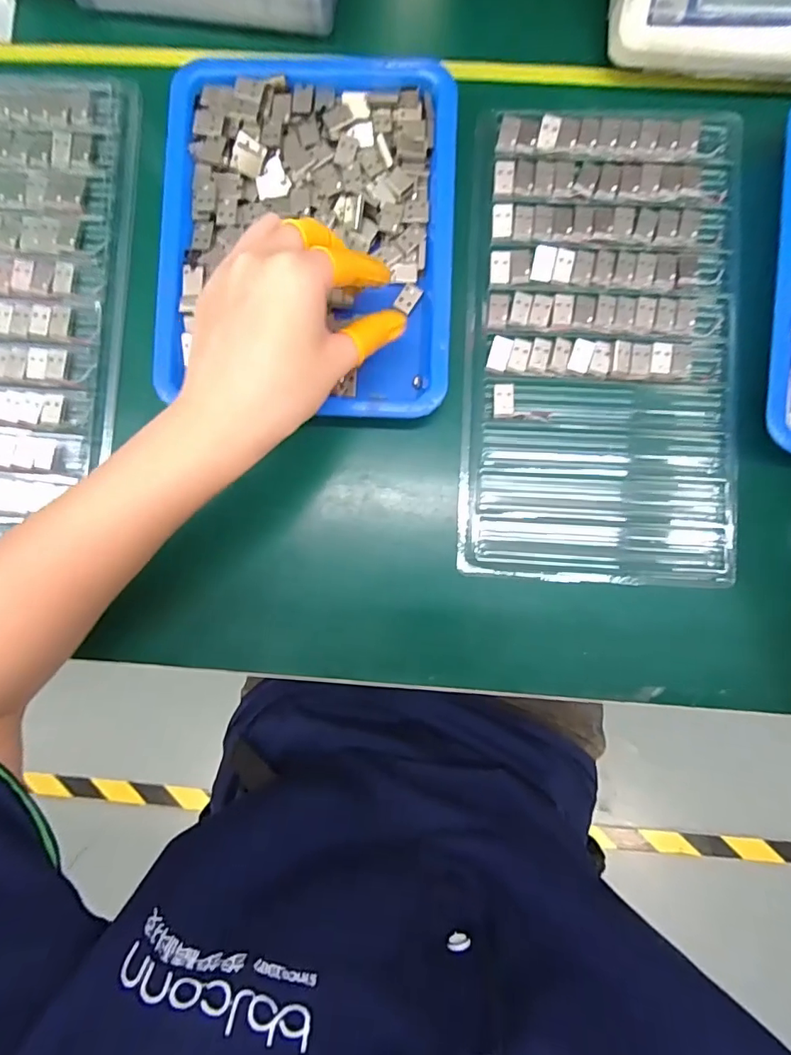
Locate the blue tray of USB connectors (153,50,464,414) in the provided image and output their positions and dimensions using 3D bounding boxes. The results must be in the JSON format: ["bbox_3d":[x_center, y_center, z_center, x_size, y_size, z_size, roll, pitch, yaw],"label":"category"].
[{"bbox_3d":[-0.053,-0.177,0.307,0.172,0.024,0.219,2,88,1],"label":"blue tray of USB connectors"}]

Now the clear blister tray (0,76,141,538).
[{"bbox_3d":[-0.256,-0.143,0.319,0.156,0.009,0.289,4,88,2],"label":"clear blister tray"}]

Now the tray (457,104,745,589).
[{"bbox_3d":[0.127,-0.113,0.310,0.160,0.011,0.290,3,88,2],"label":"tray"}]

